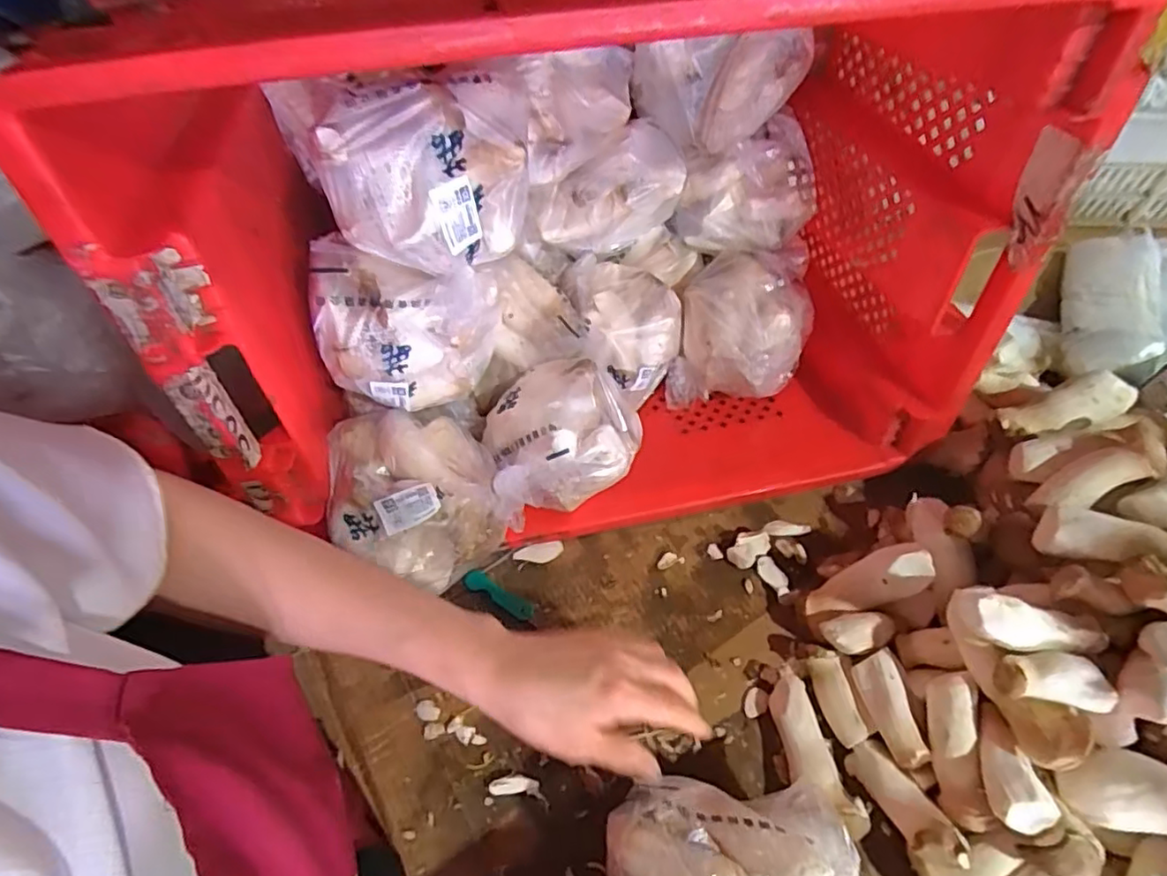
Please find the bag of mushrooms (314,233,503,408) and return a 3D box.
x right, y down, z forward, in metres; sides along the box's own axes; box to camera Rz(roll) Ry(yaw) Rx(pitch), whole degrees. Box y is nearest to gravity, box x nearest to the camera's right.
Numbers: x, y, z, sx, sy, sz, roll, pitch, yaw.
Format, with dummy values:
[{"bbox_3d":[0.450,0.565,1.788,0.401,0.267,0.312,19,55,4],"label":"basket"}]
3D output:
[{"bbox_3d":[-0.141,-0.087,0.508,0.135,0.113,0.082,3,57,-1],"label":"bag of mushrooms"}]

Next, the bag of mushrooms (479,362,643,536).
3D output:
[{"bbox_3d":[-0.022,-0.002,0.565,0.147,0.096,0.121,-26,61,-18],"label":"bag of mushrooms"}]

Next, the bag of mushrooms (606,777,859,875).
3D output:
[{"bbox_3d":[0.093,0.277,0.386,0.153,0.077,0.112,3,57,0],"label":"bag of mushrooms"}]

